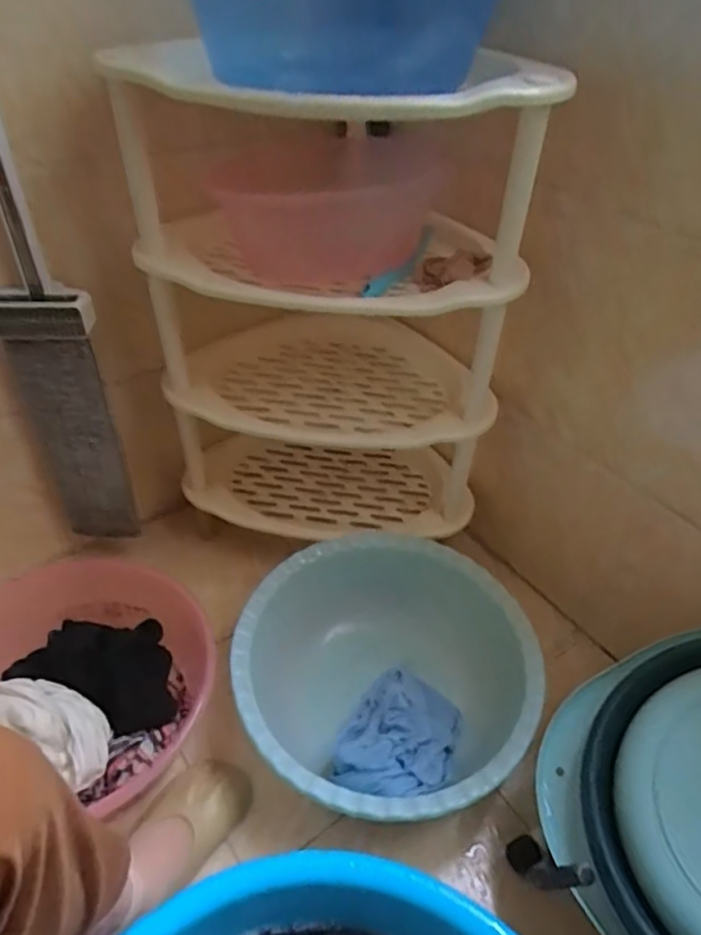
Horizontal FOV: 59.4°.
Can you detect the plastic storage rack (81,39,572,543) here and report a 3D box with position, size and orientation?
[{"bbox_3d":[-0.046,-0.187,0.844,0.419,0.612,0.316,-7,42,-11],"label":"plastic storage rack"}]

